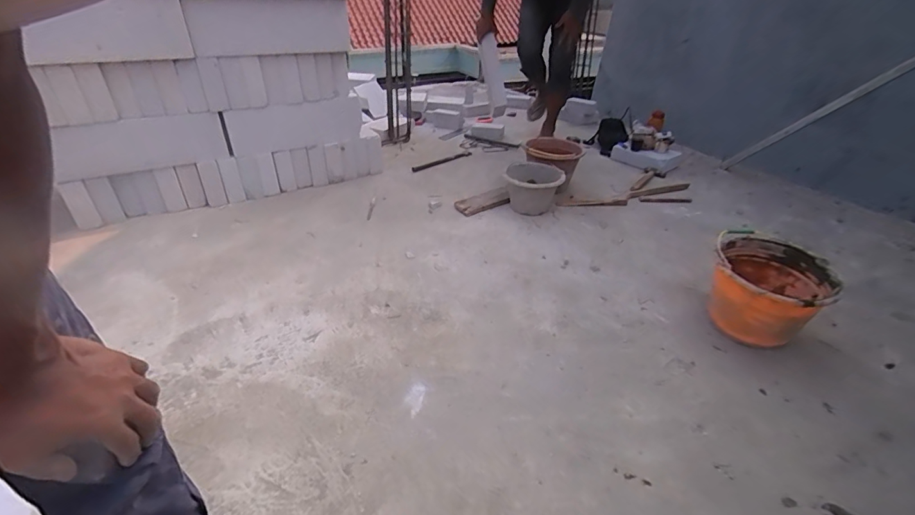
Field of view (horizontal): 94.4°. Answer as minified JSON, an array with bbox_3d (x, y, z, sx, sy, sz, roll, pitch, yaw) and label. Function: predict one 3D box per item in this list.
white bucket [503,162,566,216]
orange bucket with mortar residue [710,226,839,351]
[{"bbox_3d":[0.313,-0.289,1.762,0.229,0.154,0.244,-1,34,0],"label":"white bucket"},{"bbox_3d":[0.818,0.109,1.146,0.257,0.221,0.286,18,36,26],"label":"orange bucket with mortar residue"}]

